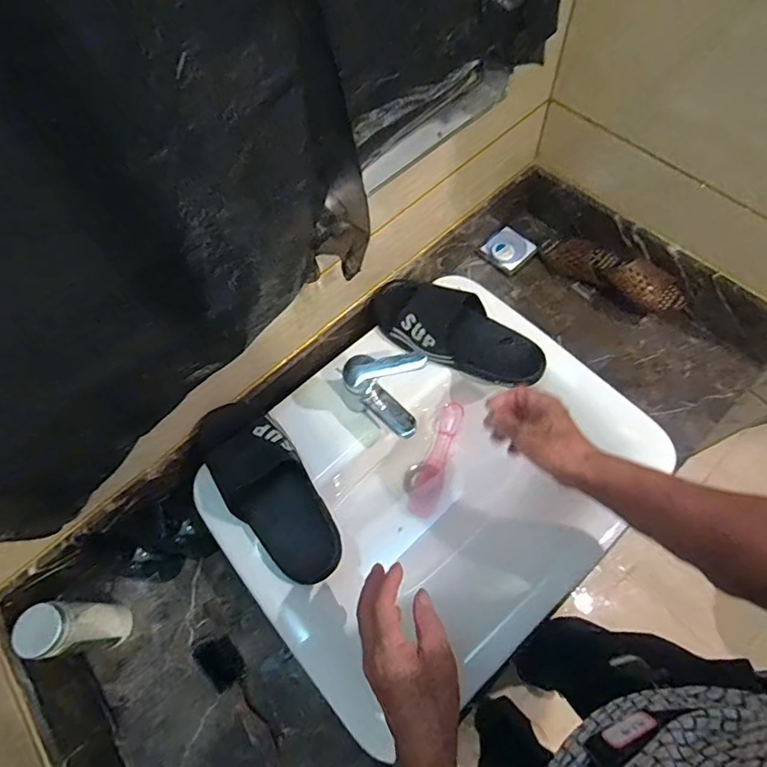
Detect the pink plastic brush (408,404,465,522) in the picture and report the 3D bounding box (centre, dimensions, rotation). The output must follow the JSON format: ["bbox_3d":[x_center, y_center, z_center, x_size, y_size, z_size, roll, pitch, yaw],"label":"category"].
[{"bbox_3d":[0.087,0.120,0.755,0.040,0.032,0.183,17,67,13],"label":"pink plastic brush"}]

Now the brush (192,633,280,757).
[{"bbox_3d":[-0.191,0.406,0.624,0.046,0.020,0.157,-37,66,-12],"label":"brush"}]

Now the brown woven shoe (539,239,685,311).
[{"bbox_3d":[0.404,-0.200,0.849,0.254,0.080,0.070,38,73,20],"label":"brown woven shoe"}]

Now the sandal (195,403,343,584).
[{"bbox_3d":[-0.149,0.135,0.633,0.108,0.066,0.267,-35,79,-13],"label":"sandal"}]

